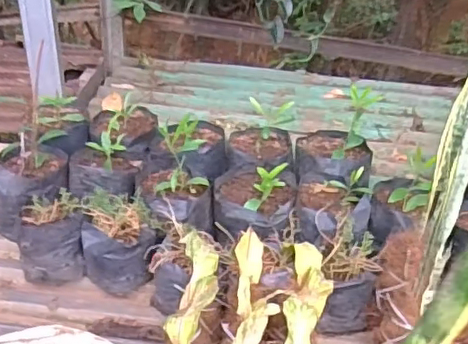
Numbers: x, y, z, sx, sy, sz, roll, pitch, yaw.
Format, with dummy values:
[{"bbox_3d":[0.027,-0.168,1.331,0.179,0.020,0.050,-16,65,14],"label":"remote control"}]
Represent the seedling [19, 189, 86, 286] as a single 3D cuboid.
[{"bbox_3d":[-0.328,0.131,1.085,0.113,0.139,0.102,-3,34,-10],"label":"seedling"}]

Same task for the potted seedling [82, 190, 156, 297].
[{"bbox_3d":[-0.205,0.131,1.080,0.132,0.124,0.140,-4,36,-13],"label":"potted seedling"}]

